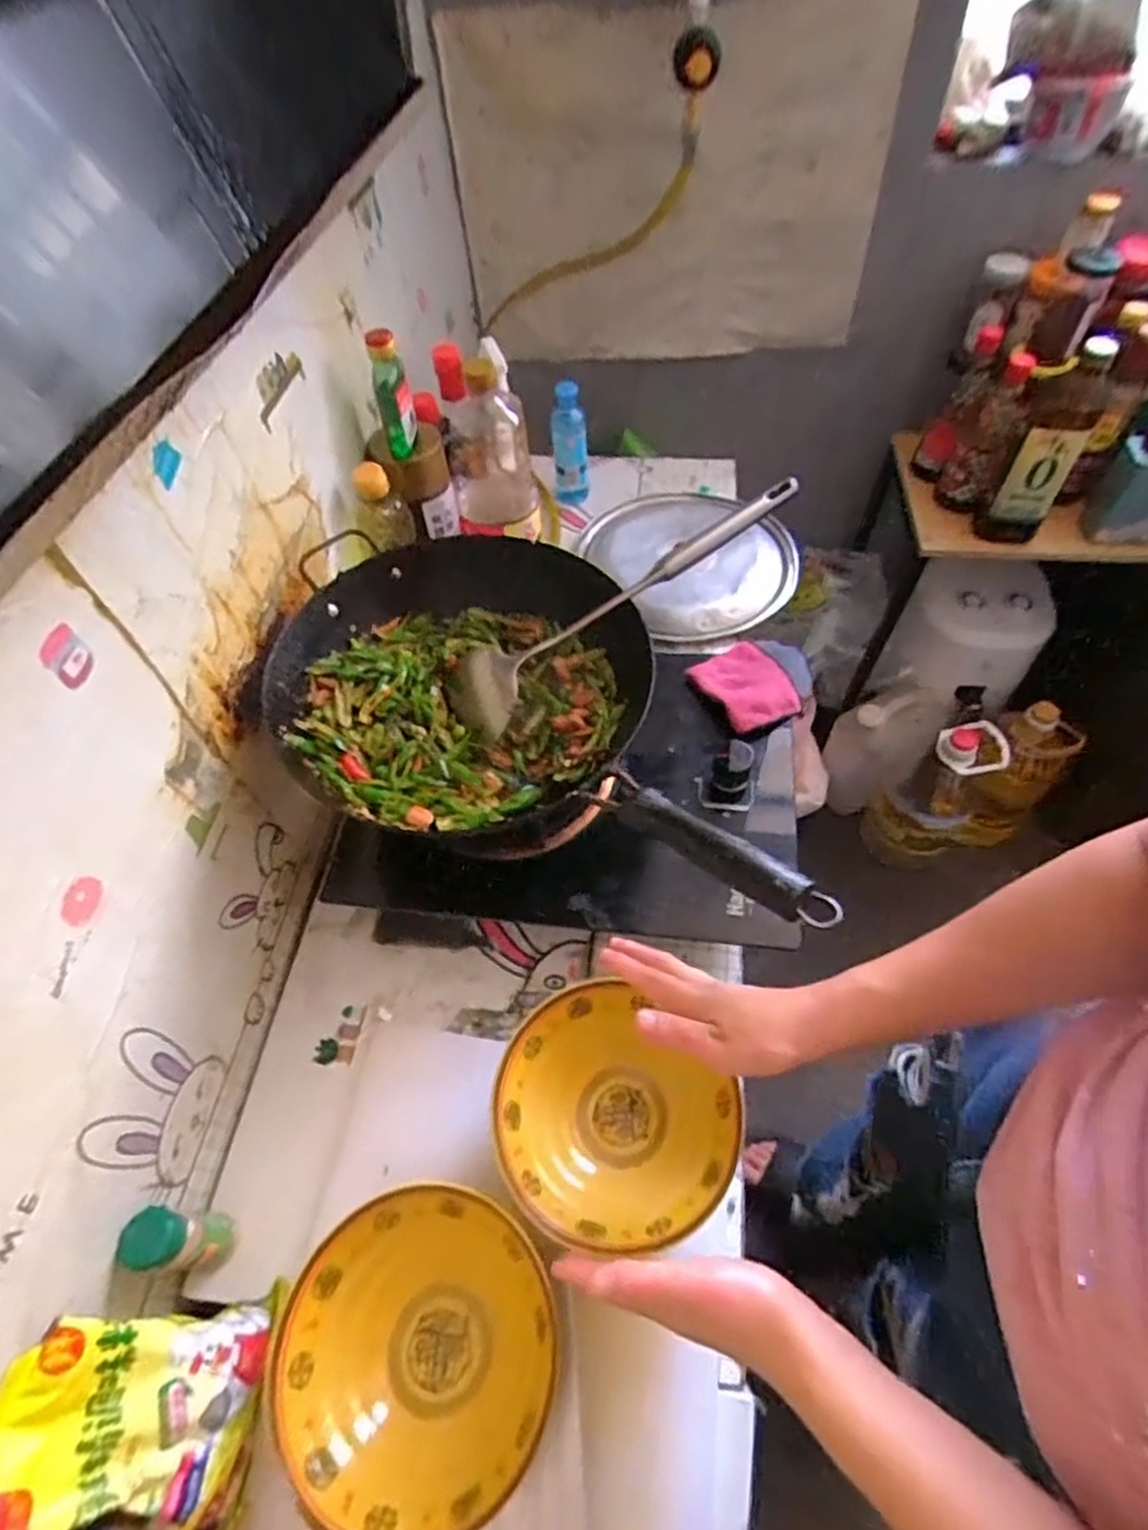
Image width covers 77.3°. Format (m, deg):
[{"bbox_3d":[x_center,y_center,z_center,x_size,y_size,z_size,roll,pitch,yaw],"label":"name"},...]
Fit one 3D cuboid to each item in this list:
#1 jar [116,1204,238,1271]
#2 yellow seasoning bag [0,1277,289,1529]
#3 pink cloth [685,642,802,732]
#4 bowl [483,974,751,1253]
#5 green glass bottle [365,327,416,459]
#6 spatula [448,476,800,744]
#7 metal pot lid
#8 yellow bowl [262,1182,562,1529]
[{"bbox_3d":[-0.292,0.349,0.530,0.043,0.106,0.036,3,55,6],"label":"jar"},{"bbox_3d":[-0.273,0.413,0.444,0.043,0.174,0.128,-26,48,37],"label":"yellow seasoning bag"},{"bbox_3d":[0.176,-0.082,0.737,0.083,0.015,0.098,-28,58,-15],"label":"pink cloth"},{"bbox_3d":[0.032,0.276,0.567,0.182,0.059,0.177,-2,55,2],"label":"bowl"},{"bbox_3d":[-0.187,-0.376,0.751,0.032,0.140,0.039,-13,55,-6],"label":"green glass bottle"},{"bbox_3d":[0.040,-0.150,0.631,0.351,0.037,0.091,-32,57,4],"label":"spatula"},{"bbox_3d":[0.162,-0.281,0.968,0.248,0.049,0.265,-2,55,2],"label":"metal pot lid"},{"bbox_3d":[-0.104,0.393,0.484,0.186,0.064,0.174,-2,55,2],"label":"yellow bowl"}]

